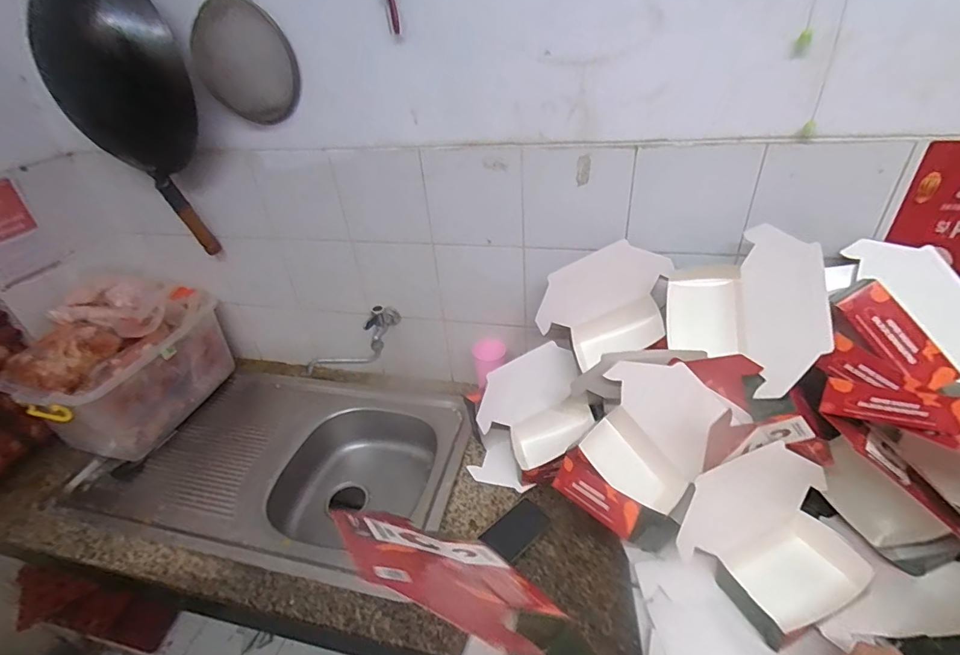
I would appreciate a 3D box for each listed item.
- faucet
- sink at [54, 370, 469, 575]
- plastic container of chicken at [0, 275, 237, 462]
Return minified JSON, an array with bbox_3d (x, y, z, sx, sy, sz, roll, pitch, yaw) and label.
[{"bbox_3d":[-0.317,0.049,1.139,0.268,0.110,0.112,-33,30,18],"label":"faucet"},{"bbox_3d":[-0.463,0.357,1.117,0.853,0.181,0.489,5,36,14],"label":"sink"},{"bbox_3d":[-0.865,0.091,1.126,0.247,0.339,0.384,5,36,14],"label":"plastic container of chicken"}]

